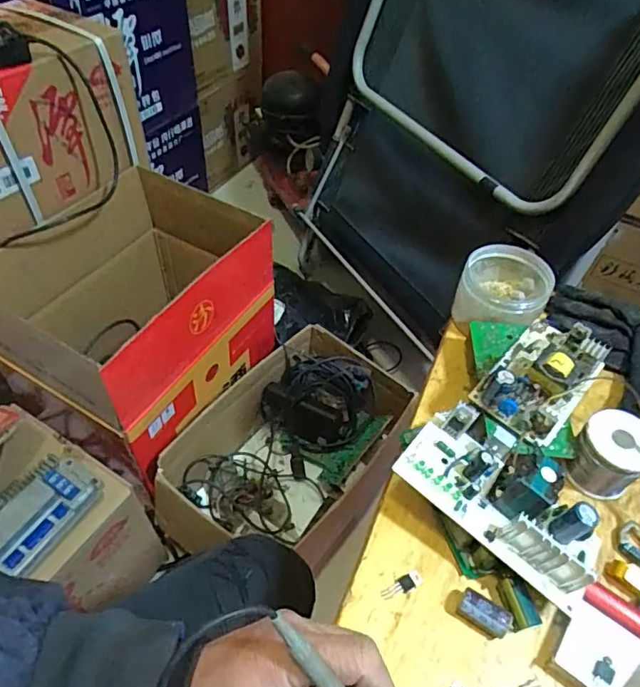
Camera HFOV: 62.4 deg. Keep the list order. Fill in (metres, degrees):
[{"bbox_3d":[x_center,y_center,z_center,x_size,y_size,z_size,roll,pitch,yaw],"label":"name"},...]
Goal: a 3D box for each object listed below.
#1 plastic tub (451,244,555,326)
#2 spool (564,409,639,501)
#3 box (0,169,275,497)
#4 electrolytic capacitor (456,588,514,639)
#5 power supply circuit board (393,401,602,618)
[{"bbox_3d":[0.184,-0.055,0.529,0.082,0.054,0.087,2,50,-3],"label":"plastic tub"},{"bbox_3d":[0.228,0.088,0.418,0.051,0.057,0.045,38,57,24],"label":"spool"},{"bbox_3d":[-0.298,-0.052,0.888,0.303,0.274,0.383,27,53,17],"label":"box"},{"bbox_3d":[0.111,0.182,0.357,0.034,0.015,0.016,28,53,18],"label":"electrolytic capacitor"},{"bbox_3d":[0.133,0.105,0.376,0.147,0.045,0.079,34,55,22],"label":"power supply circuit board"}]

